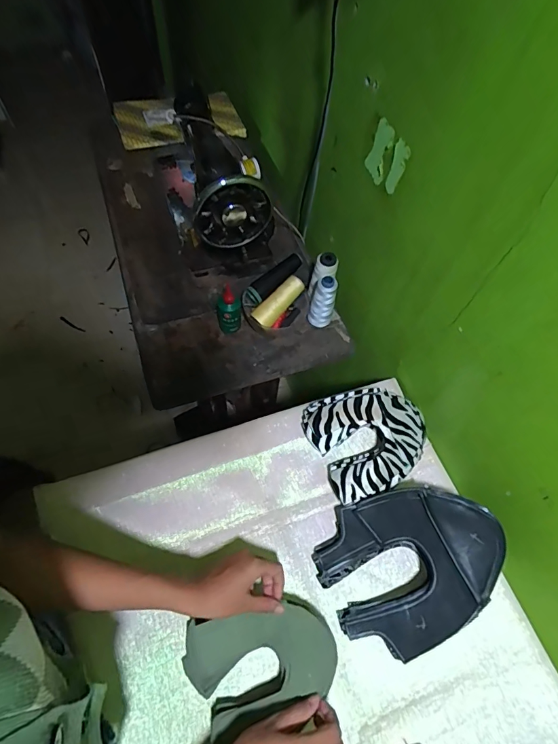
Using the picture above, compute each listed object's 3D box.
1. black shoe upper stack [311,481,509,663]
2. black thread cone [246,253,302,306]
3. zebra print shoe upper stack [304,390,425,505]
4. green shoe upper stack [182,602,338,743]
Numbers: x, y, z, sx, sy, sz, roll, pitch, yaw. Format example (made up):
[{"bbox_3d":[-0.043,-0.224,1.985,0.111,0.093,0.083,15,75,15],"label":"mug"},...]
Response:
[{"bbox_3d":[0.175,0.255,0.543,0.221,0.102,0.197,-26,66,-17],"label":"black shoe upper stack"},{"bbox_3d":[-0.007,-0.173,0.741,0.118,0.036,0.033,-41,70,-5],"label":"black thread cone"},{"bbox_3d":[0.140,0.104,0.642,0.175,0.075,0.164,-22,65,-15],"label":"zebra print shoe upper stack"},{"bbox_3d":[-0.023,0.357,0.508,0.173,0.048,0.119,-19,64,-14],"label":"green shoe upper stack"}]

